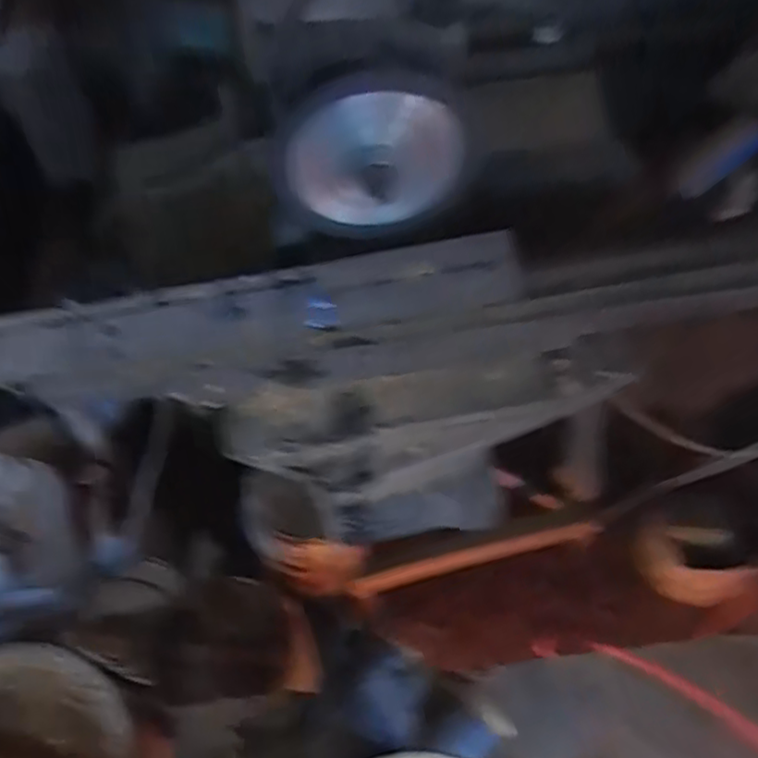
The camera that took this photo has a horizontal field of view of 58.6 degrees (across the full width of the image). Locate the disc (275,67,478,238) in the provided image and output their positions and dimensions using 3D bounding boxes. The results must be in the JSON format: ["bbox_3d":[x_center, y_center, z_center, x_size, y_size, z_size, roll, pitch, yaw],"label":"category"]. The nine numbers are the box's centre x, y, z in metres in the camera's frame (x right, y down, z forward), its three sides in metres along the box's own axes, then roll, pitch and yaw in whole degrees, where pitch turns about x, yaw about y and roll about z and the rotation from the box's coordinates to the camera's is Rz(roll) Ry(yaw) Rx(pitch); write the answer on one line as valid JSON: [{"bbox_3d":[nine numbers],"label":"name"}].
[{"bbox_3d":[-0.002,-0.127,0.393,0.110,0.114,0.017,-20,59,4],"label":"disc"}]

